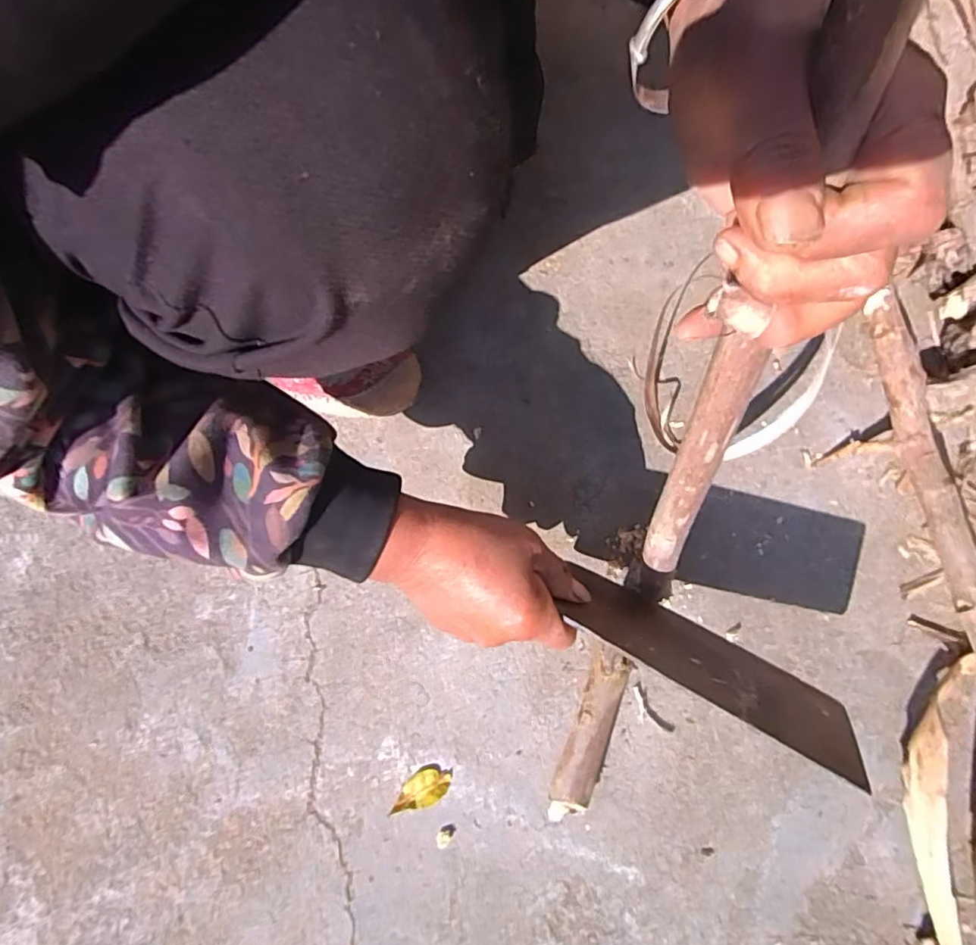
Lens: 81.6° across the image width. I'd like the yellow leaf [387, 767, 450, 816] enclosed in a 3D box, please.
[{"bbox_3d":[-0.049,0.229,0.406,0.044,0.004,0.022,-22,75,-4],"label":"yellow leaf"}]

